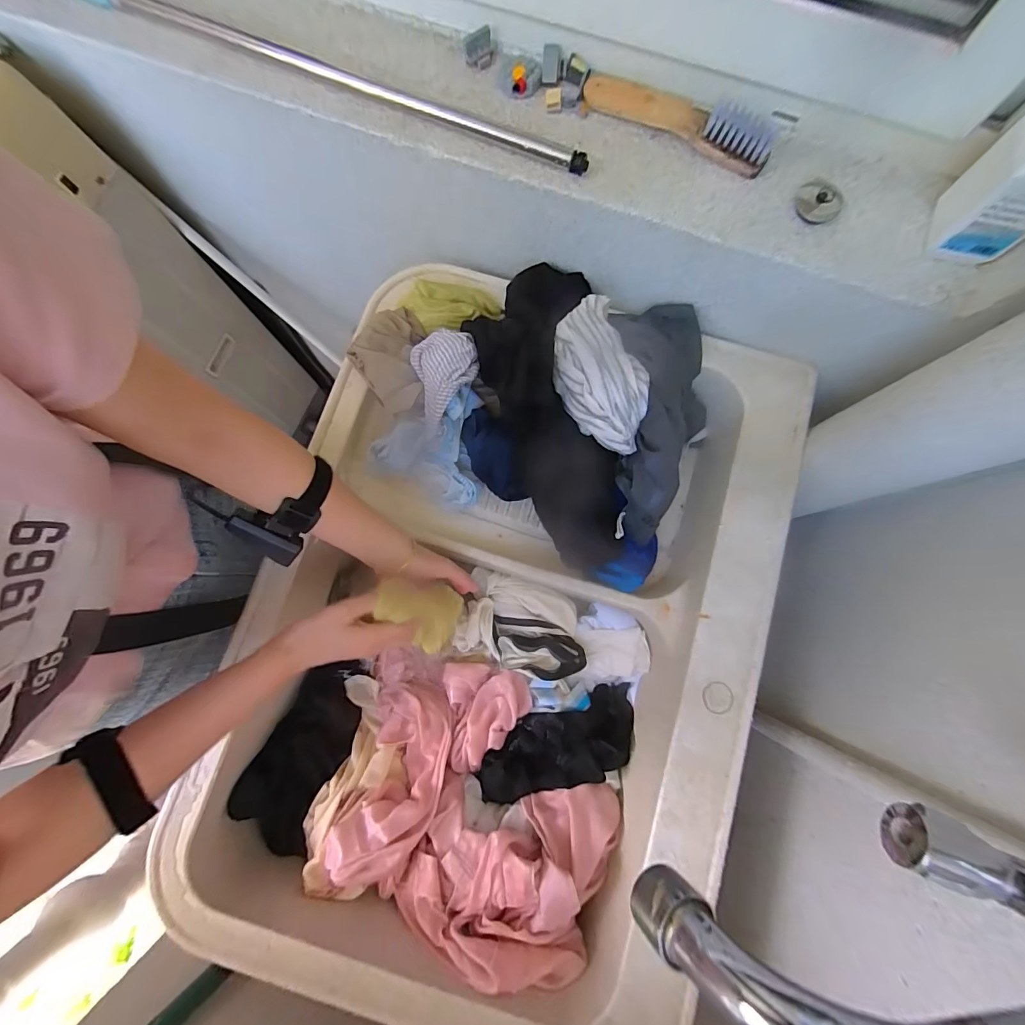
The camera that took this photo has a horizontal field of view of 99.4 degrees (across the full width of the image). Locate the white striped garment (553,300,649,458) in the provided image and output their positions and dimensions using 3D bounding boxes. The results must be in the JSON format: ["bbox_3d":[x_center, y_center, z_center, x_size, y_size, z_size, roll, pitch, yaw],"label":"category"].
[{"bbox_3d":[0.104,-0.155,0.522,0.099,0.058,0.175,-31,89,4],"label":"white striped garment"}]

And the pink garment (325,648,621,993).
[{"bbox_3d":[-0.043,0.360,0.552,0.338,0.132,0.282,15,80,2],"label":"pink garment"}]

